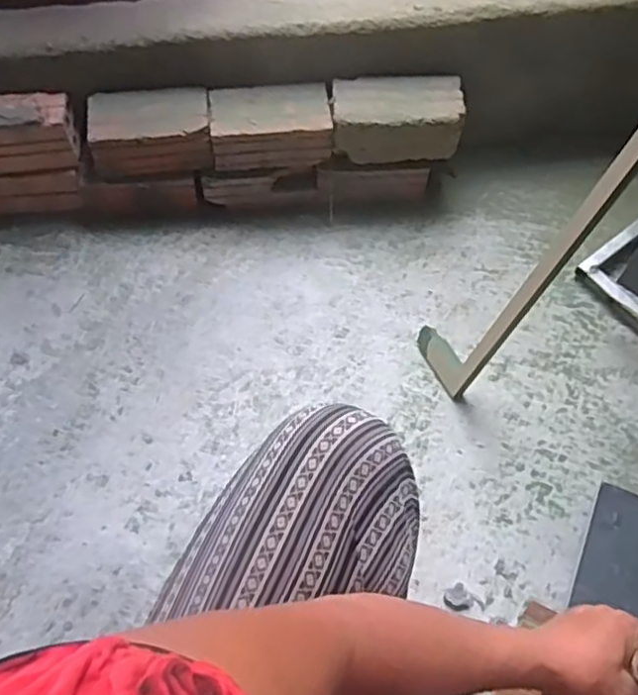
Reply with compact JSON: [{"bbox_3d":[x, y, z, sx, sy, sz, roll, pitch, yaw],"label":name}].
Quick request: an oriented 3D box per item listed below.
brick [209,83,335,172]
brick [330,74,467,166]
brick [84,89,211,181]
[{"bbox_3d":[-0.070,-0.318,0.966,0.170,0.065,0.092,-6,62,-3],"label":"brick"},{"bbox_3d":[0.114,-0.335,0.977,0.186,0.070,0.097,-3,62,-1],"label":"brick"},{"bbox_3d":[-0.242,-0.307,0.965,0.174,0.069,0.097,-4,62,-2],"label":"brick"}]

